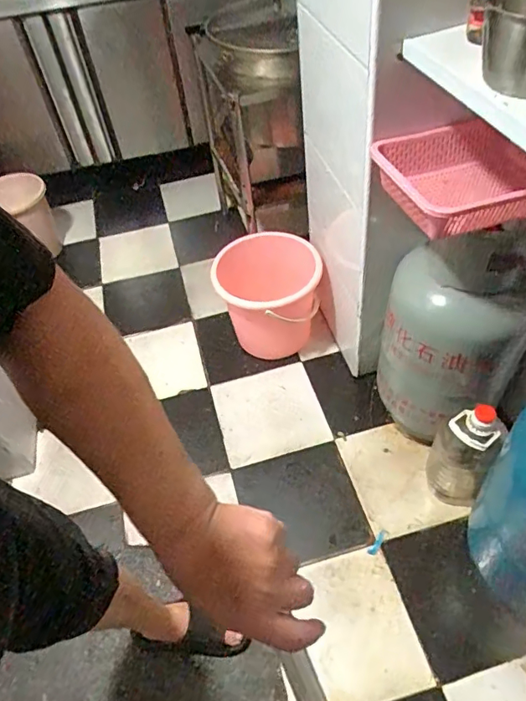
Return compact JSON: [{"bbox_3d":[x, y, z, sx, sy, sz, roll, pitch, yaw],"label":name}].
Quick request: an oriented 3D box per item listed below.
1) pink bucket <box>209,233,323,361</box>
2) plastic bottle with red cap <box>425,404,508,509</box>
[{"bbox_3d":[0.014,-0.137,1.593,0.310,0.344,0.320,-4,51,5],"label":"pink bucket"},{"bbox_3d":[0.471,0.244,1.207,0.137,0.299,0.140,24,58,24],"label":"plastic bottle with red cap"}]

